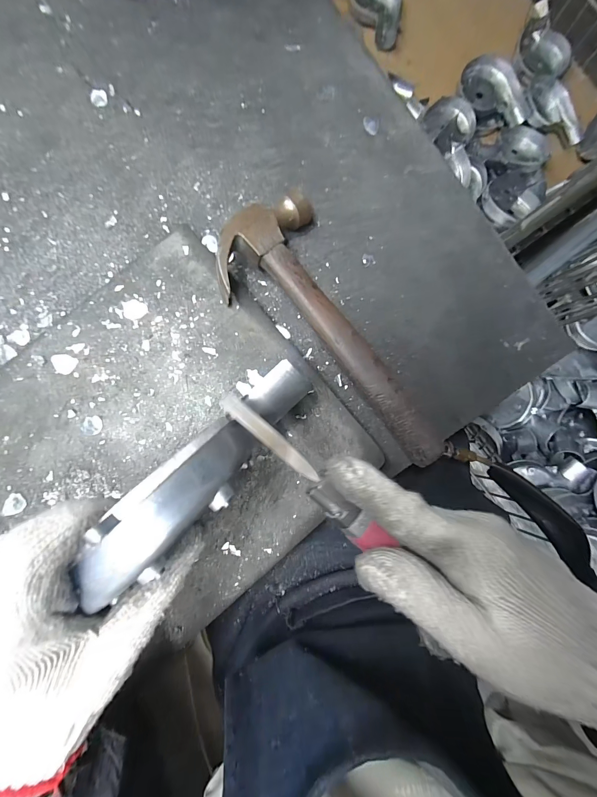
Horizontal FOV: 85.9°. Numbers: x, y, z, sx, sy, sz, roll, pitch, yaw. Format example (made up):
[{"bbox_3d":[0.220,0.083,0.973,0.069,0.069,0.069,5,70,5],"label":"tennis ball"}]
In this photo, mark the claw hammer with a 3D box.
[{"bbox_3d":[0.026,-0.049,0.303,0.117,0.030,0.281,-31,90,-17],"label":"claw hammer"}]

